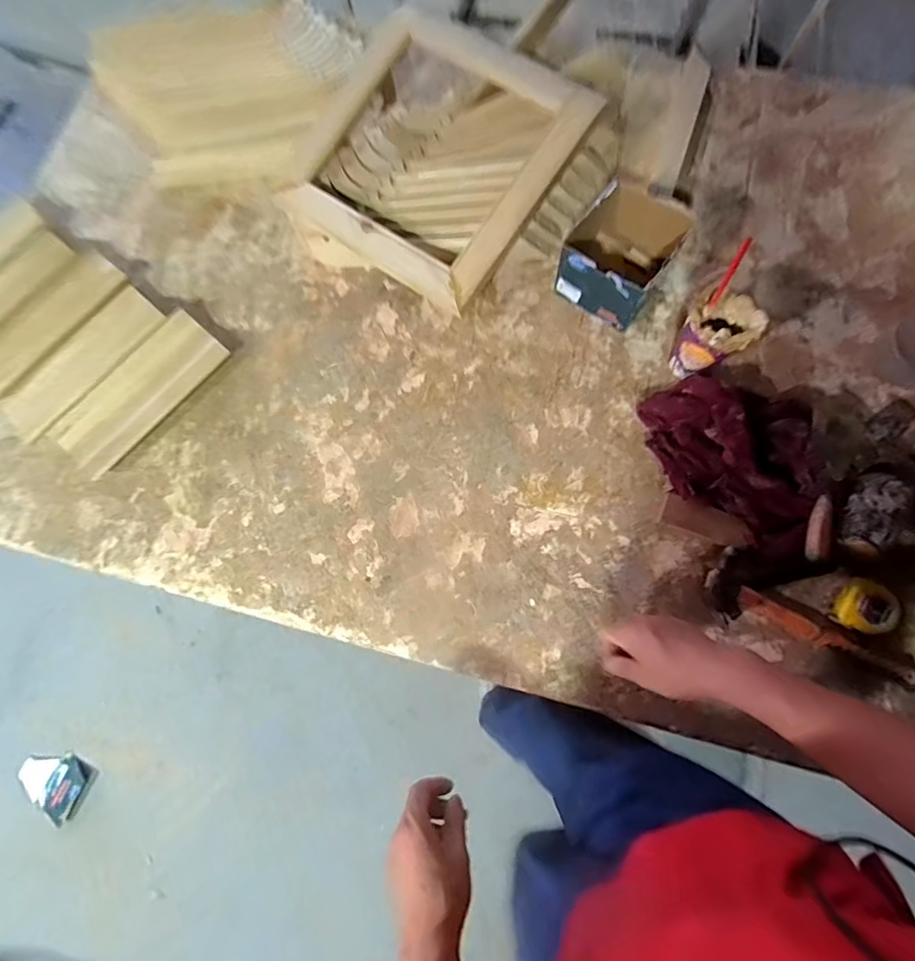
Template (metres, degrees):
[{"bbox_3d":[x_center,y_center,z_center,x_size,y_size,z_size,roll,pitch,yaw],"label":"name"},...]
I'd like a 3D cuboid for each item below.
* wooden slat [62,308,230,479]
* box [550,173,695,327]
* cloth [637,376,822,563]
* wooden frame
[{"bbox_3d":[-0.472,-0.128,0.767,0.089,0.008,0.267,40,81,-10],"label":"wooden slat"},{"bbox_3d":[0.243,-0.330,0.752,0.137,0.117,0.151,35,81,8],"label":"box"},{"bbox_3d":[0.400,-0.032,0.703,0.188,0.076,0.273,-29,79,-5],"label":"cloth"},{"bbox_3d":[-0.040,-0.518,0.772,0.401,0.054,0.409,35,88,15],"label":"wooden frame"}]

